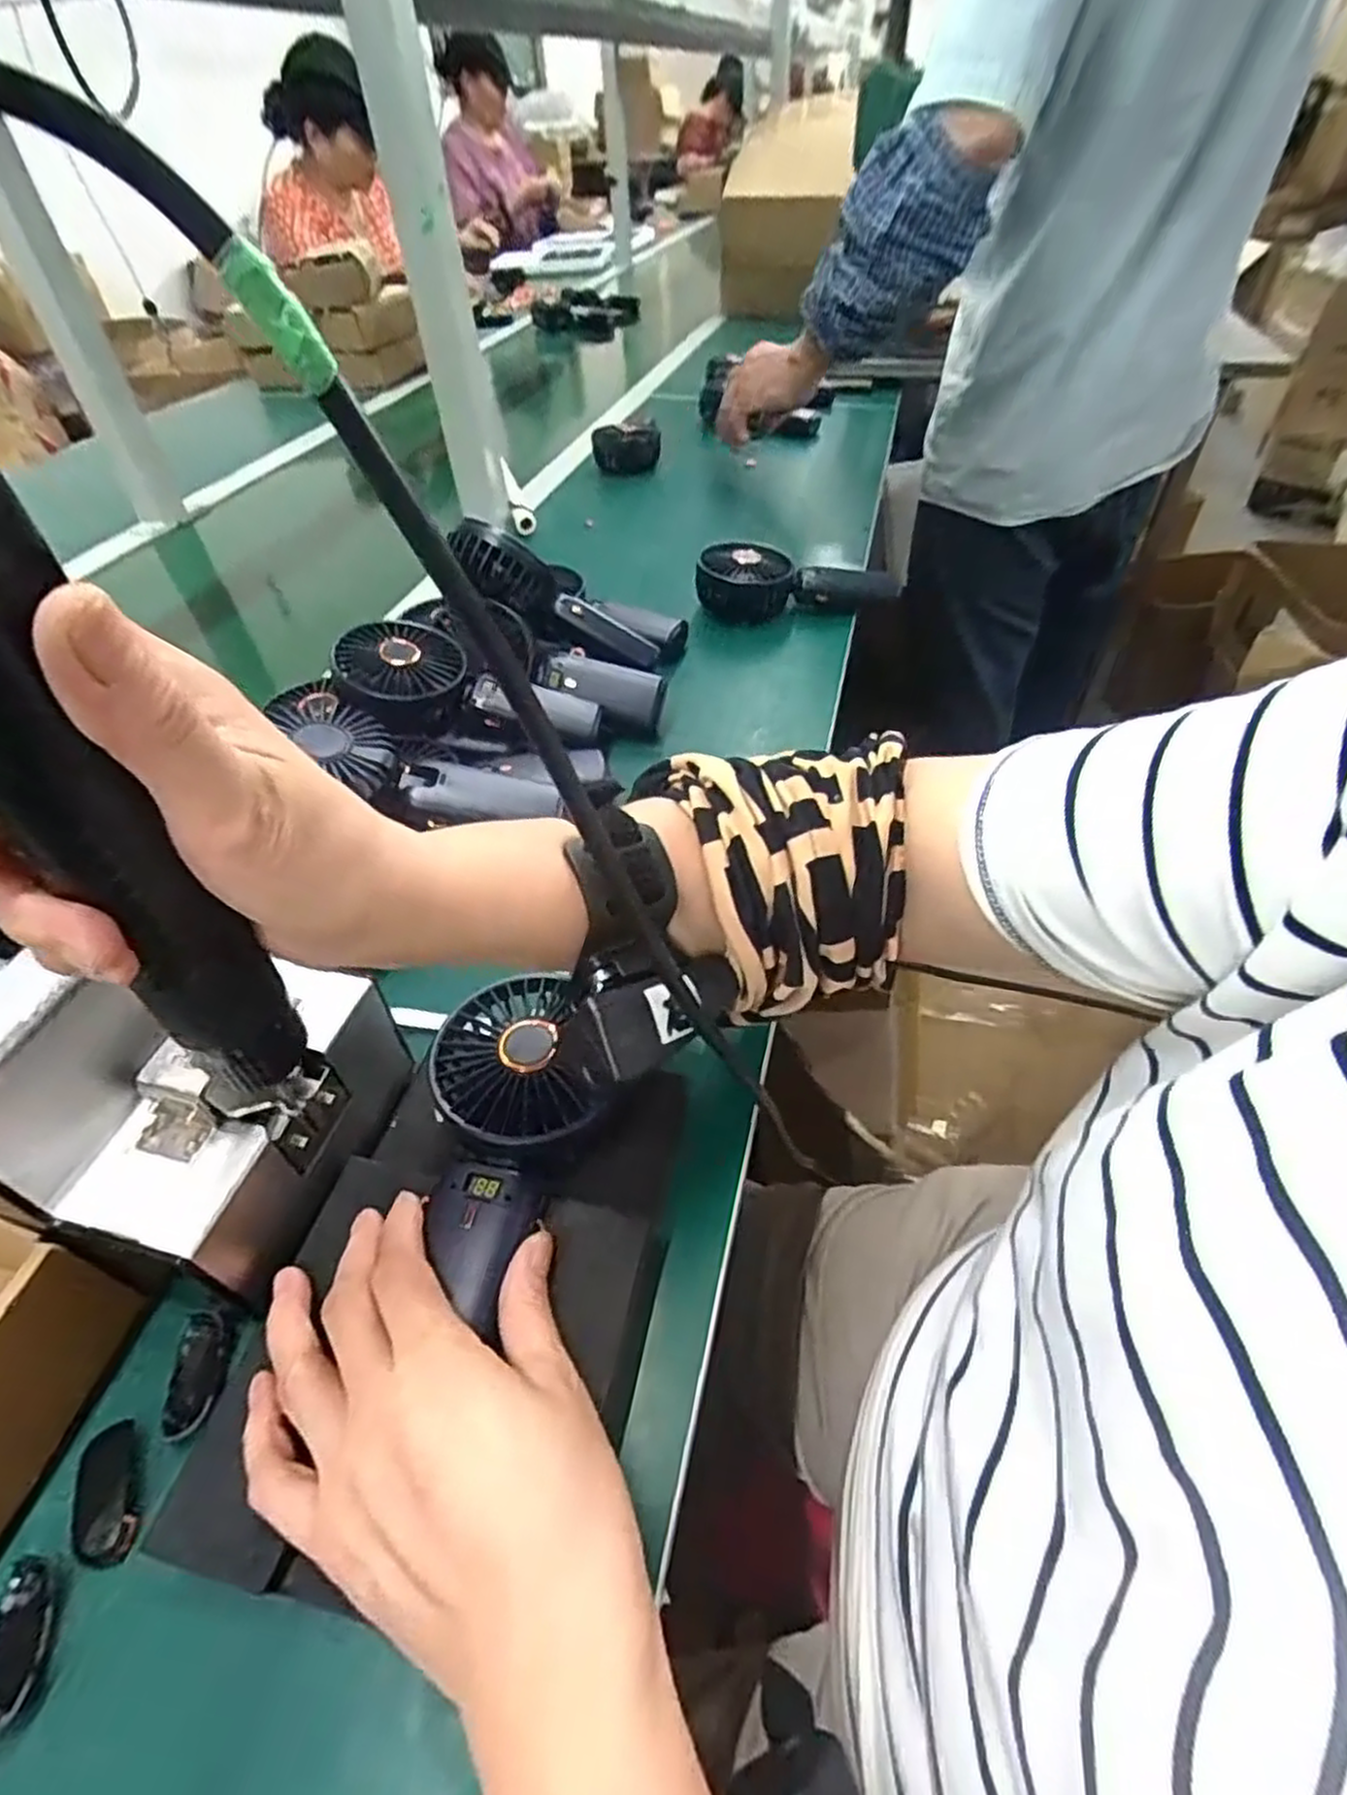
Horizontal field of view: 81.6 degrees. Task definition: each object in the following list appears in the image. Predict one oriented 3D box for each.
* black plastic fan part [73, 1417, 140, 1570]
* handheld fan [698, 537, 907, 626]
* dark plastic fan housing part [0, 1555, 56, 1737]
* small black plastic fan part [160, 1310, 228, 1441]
[{"bbox_3d":[-0.204,0.214,0.280,0.020,0.004,0.045,-23,49,-18],"label":"black plastic fan part"},{"bbox_3d":[0.106,-0.263,0.668,0.171,0.056,0.058,8,47,11],"label":"handheld fan"},{"bbox_3d":[-0.213,0.243,0.254,0.021,0.010,0.043,-8,46,-5],"label":"dark plastic fan housing part"},{"bbox_3d":[-0.187,0.185,0.305,0.022,0.006,0.043,-11,46,-7],"label":"small black plastic fan part"}]

